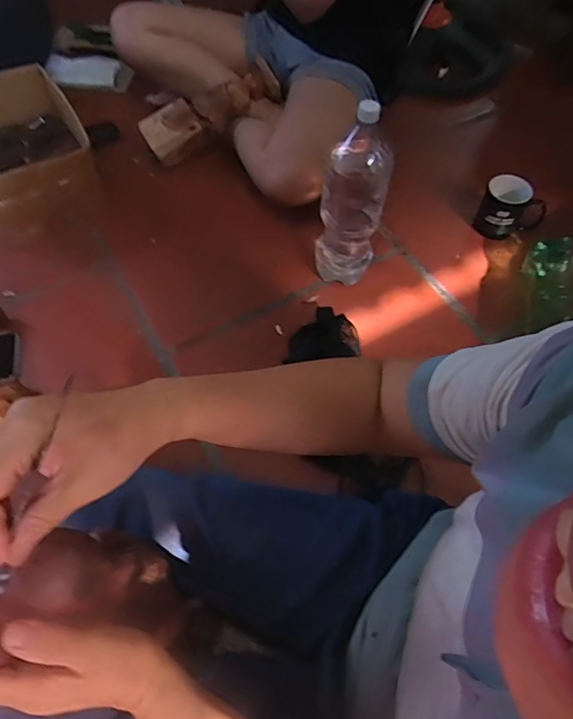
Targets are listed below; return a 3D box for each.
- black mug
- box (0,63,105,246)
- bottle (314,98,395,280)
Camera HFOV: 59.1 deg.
[{"bbox_3d":[0.453,-0.303,1.014,0.123,0.109,0.101,27,61,14],"label":"black mug"},{"bbox_3d":[-0.530,-0.402,1.007,0.243,0.150,0.328,-25,62,-17],"label":"box"},{"bbox_3d":[0.111,-0.259,0.854,0.106,0.340,0.075,11,58,4],"label":"bottle"}]

